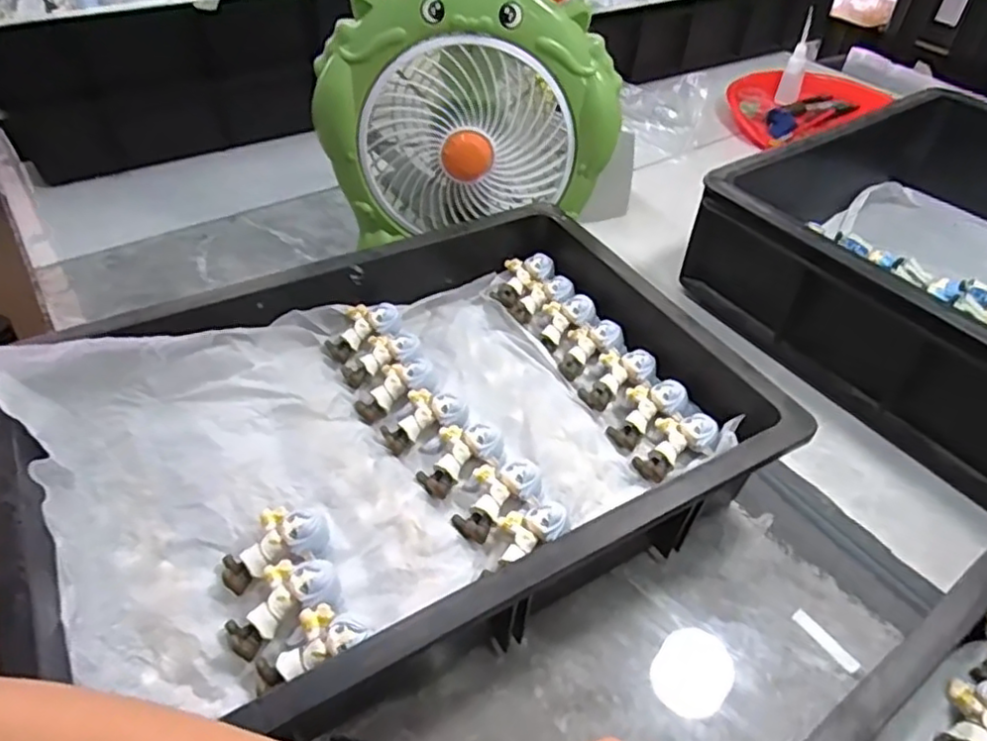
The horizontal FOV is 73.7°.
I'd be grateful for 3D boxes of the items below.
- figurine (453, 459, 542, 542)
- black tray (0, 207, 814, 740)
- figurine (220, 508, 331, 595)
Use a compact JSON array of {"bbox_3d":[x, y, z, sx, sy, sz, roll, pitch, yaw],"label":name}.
[{"bbox_3d":[0.001,0.084,0.436,0.064,0.028,0.038,-43,63,-17],"label":"figurine"},{"bbox_3d":[-0.066,0.038,0.455,0.461,0.099,0.325,-19,49,-21],"label":"black tray"},{"bbox_3d":[-0.132,0.108,0.402,0.068,0.026,0.036,-34,56,-3],"label":"figurine"}]

